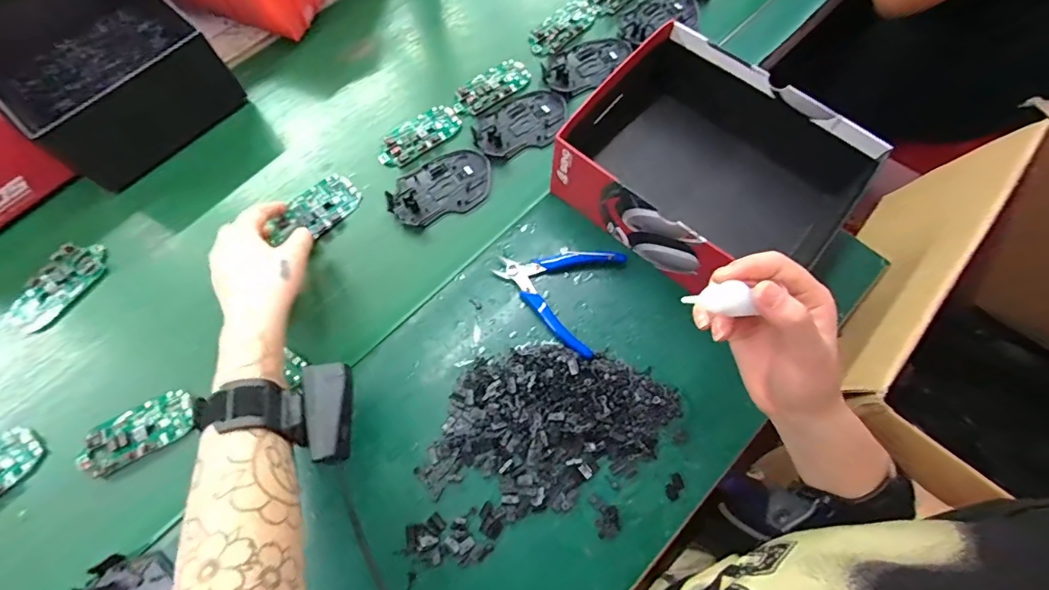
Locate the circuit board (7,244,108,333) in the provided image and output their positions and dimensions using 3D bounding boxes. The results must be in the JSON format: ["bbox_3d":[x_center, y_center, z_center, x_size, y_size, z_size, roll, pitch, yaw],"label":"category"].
[{"bbox_3d":[-0.463,-0.012,0.474,0.048,0.016,0.097,30,72,10],"label":"circuit board"}]

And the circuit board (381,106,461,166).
[{"bbox_3d":[-0.119,-0.181,0.540,0.100,0.006,0.045,-37,75,-13],"label":"circuit board"}]

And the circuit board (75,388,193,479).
[{"bbox_3d":[-0.342,0.121,0.426,0.094,0.009,0.046,-29,73,-11],"label":"circuit board"}]

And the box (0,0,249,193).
[{"bbox_3d":[-0.461,-0.247,0.527,0.230,0.087,0.185,42,74,13],"label":"box"}]

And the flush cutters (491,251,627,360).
[{"bbox_3d":[0.027,-0.006,0.465,0.114,0.017,0.105,18,70,5],"label":"flush cutters"}]

